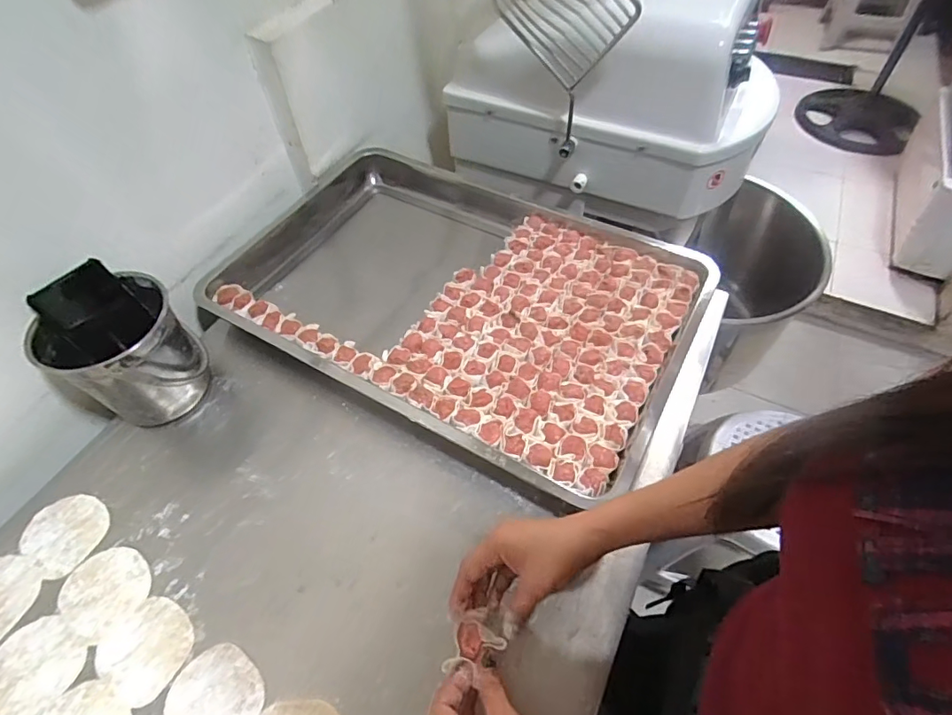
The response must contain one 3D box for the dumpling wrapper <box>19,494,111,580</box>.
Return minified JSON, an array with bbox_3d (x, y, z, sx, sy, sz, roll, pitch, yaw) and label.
[{"bbox_3d":[-0.429,0.179,0.525,0.083,0.004,0.074,26,58,19],"label":"dumpling wrapper"}]

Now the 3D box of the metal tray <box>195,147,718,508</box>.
[{"bbox_3d":[-0.037,-0.092,0.680,0.612,0.070,0.397,24,57,18],"label":"metal tray"}]

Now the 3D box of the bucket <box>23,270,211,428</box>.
[{"bbox_3d":[-0.388,-0.003,0.576,0.126,0.134,0.127,0,53,1],"label":"bucket"}]

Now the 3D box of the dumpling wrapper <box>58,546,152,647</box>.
[{"bbox_3d":[-0.361,0.225,0.490,0.082,0.004,0.075,0,53,1],"label":"dumpling wrapper"}]

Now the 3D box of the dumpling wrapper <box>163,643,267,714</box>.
[{"bbox_3d":[-0.223,0.294,0.433,0.079,0.004,0.074,0,53,1],"label":"dumpling wrapper"}]

